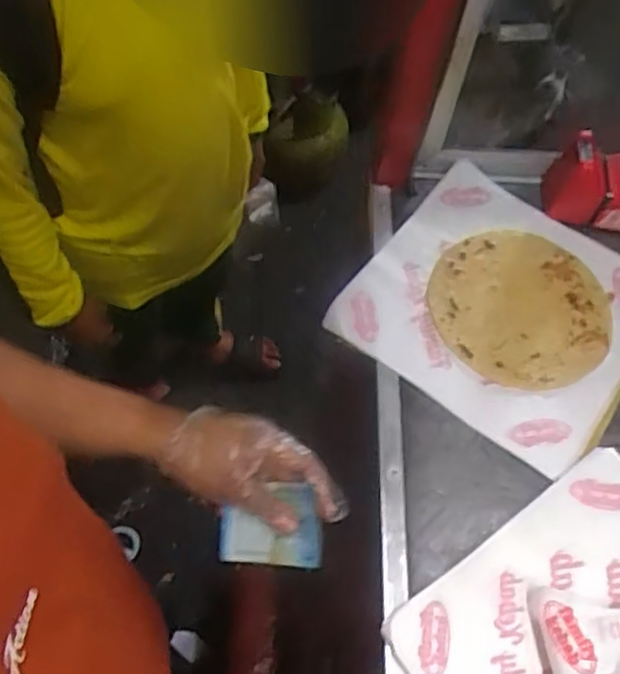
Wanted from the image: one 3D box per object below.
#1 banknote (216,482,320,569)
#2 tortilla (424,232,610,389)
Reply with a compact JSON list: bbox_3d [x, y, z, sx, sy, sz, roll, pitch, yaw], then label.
[{"bbox_3d":[-0.030,0.150,0.554,0.079,0.012,0.058,4,73,-2],"label":"banknote"},{"bbox_3d":[0.201,-0.031,0.671,0.167,0.009,0.169,2,60,-3],"label":"tortilla"}]

